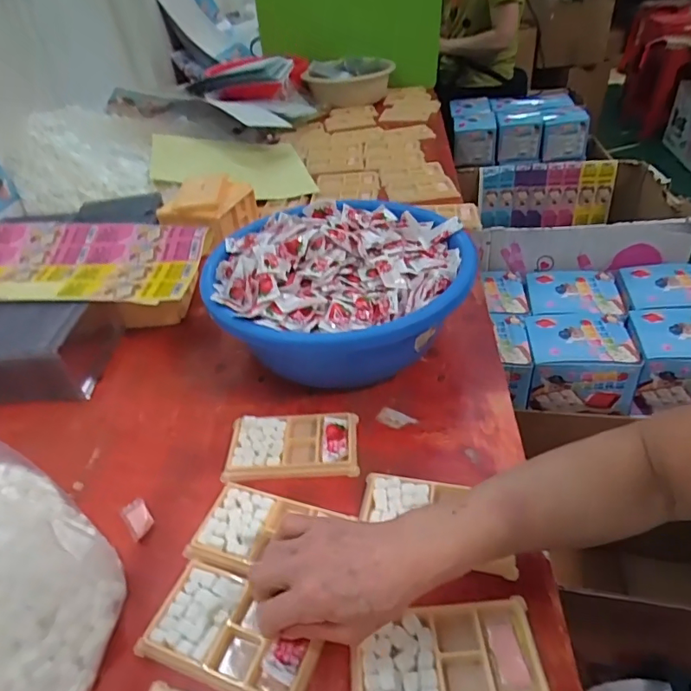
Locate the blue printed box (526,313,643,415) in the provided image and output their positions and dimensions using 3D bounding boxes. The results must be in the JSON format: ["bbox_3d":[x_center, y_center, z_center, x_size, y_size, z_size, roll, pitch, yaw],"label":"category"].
[{"bbox_3d":[0.420,0.028,0.914,0.172,0.110,0.156,4,40,11],"label":"blue printed box"}]

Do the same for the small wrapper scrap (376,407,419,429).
[{"bbox_3d":[0.057,0.083,0.557,0.042,0.004,0.021,18,44,26],"label":"small wrapper scrap"}]

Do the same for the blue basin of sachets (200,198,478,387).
[{"bbox_3d":[-0.006,-0.066,0.630,0.311,0.140,0.292,-3,39,3],"label":"blue basin of sachets"}]

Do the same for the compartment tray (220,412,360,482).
[{"bbox_3d":[-0.056,0.103,0.531,0.137,0.014,0.077,-4,39,1],"label":"compartment tray"}]

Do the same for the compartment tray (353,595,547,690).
[{"bbox_3d":[0.072,0.228,0.364,0.134,0.012,0.078,-5,39,0],"label":"compartment tray"}]

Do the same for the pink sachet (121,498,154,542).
[{"bbox_3d":[-0.199,0.166,0.483,0.022,0.006,0.043,-31,45,-28],"label":"pink sachet"}]

